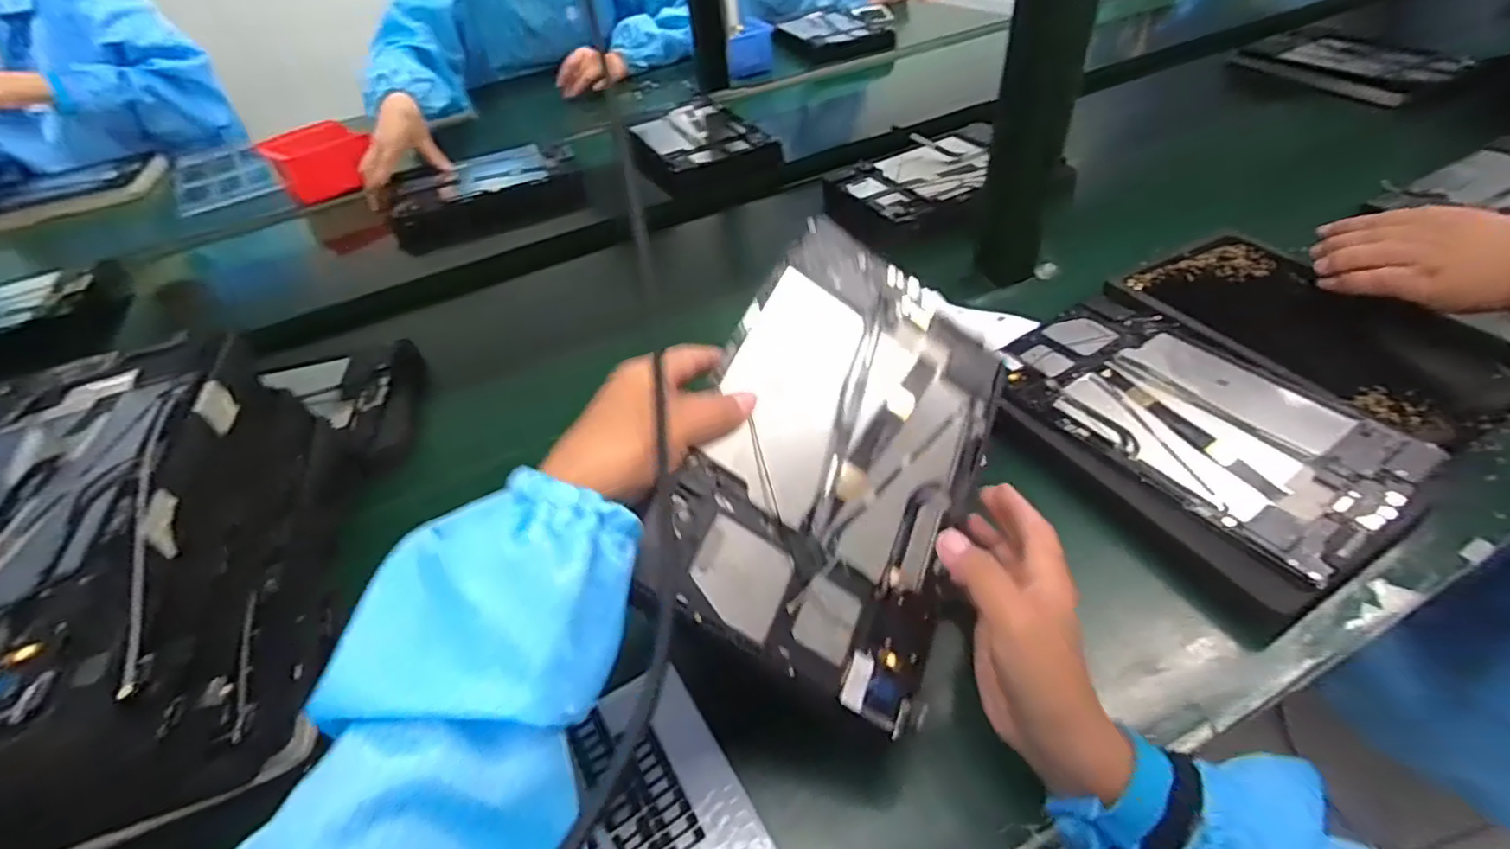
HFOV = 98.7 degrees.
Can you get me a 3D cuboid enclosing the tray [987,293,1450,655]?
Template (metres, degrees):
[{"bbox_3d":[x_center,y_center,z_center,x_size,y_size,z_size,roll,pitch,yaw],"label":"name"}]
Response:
[{"bbox_3d":[0.288,0.004,0.446,0.177,0.040,0.236,-27,48,-19],"label":"tray"}]

